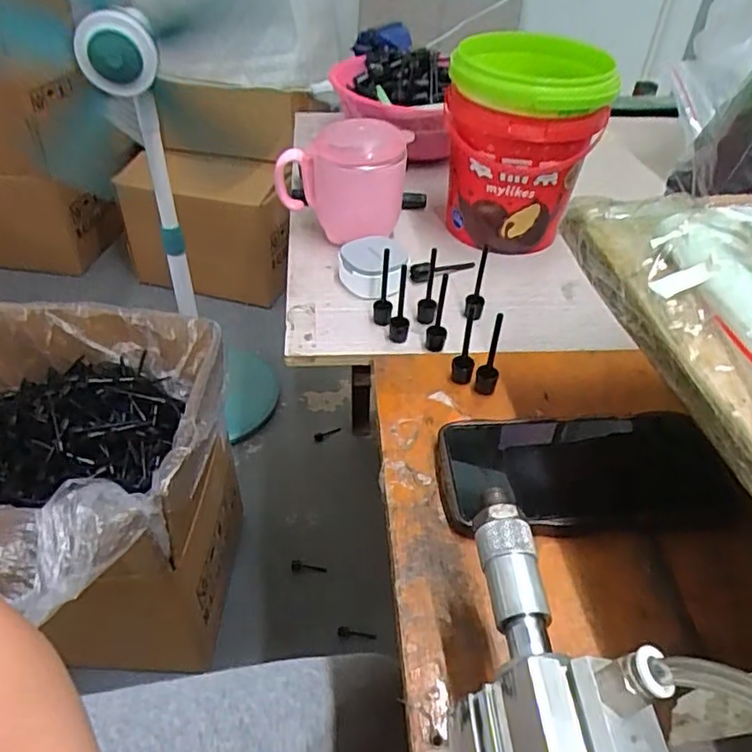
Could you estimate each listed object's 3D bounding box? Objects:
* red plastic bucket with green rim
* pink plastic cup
[{"bbox_3d":[0.125,-0.203,0.547,0.129,0.160,0.127,10,43,8],"label":"red plastic bucket with green rim"},{"bbox_3d":[-0.027,-0.166,0.552,0.110,0.109,0.072,21,45,18],"label":"pink plastic cup"}]

